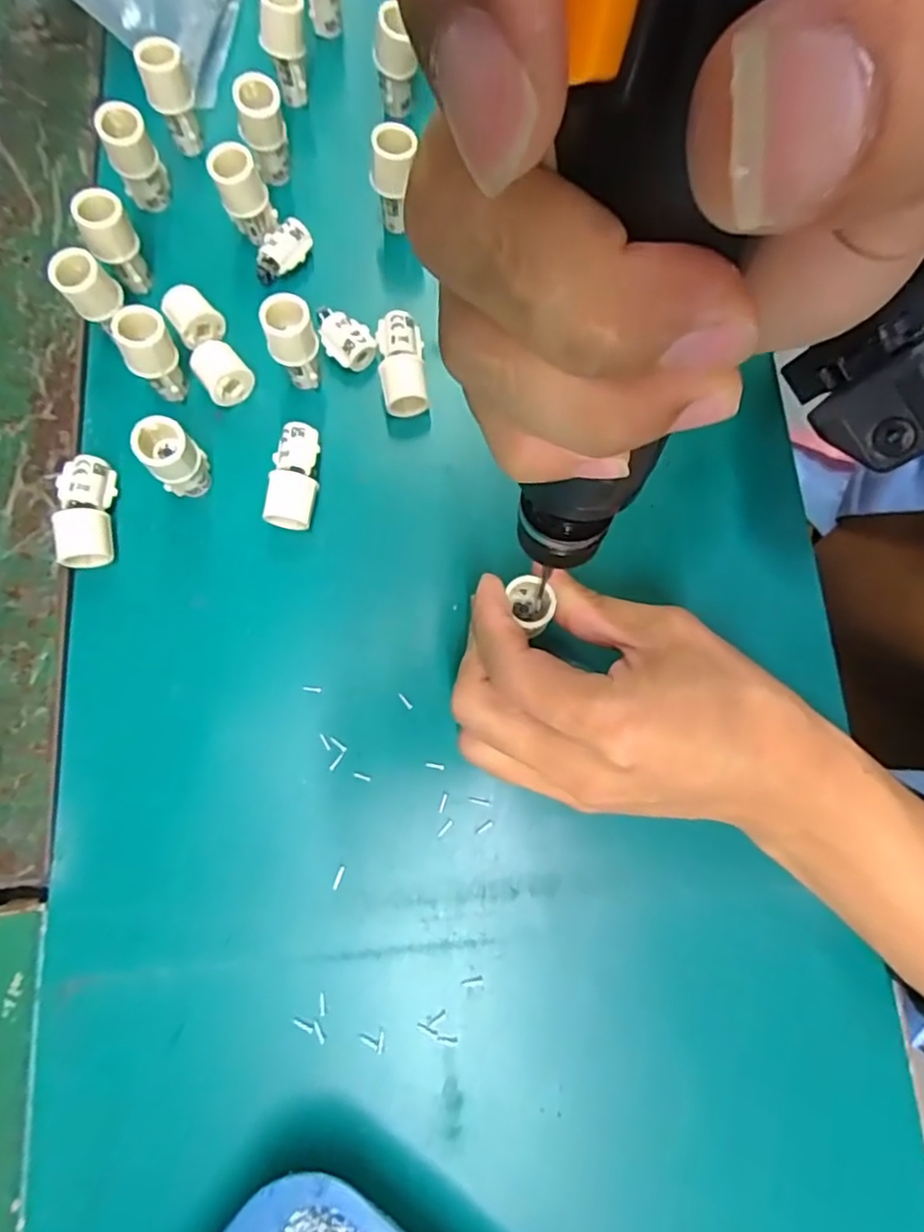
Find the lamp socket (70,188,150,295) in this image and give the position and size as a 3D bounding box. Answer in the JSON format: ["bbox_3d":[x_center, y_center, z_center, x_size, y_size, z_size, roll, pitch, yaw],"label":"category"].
[{"bbox_3d":[-0.146,-0.158,0.274,0.019,0.038,0.018,-32,80,-7],"label":"lamp socket"}]

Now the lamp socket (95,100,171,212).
[{"bbox_3d":[-0.143,-0.201,0.283,0.020,0.040,0.015,-22,79,-5],"label":"lamp socket"}]

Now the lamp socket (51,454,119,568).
[{"bbox_3d":[-0.151,-0.042,0.260,0.019,0.015,0.045,-7,78,-2],"label":"lamp socket"}]

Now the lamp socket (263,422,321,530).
[{"bbox_3d":[-0.068,-0.057,0.267,0.018,0.019,0.045,3,78,0],"label":"lamp socket"}]

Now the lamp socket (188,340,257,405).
[{"bbox_3d":[-0.103,-0.104,0.277,0.019,0.017,0.022,-40,81,-8],"label":"lamp socket"}]

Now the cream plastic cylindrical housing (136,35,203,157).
[{"bbox_3d":[-0.129,-0.232,0.291,0.020,0.042,0.015,-22,79,-5],"label":"cream plastic cylindrical housing"}]

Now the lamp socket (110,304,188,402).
[{"bbox_3d":[-0.125,-0.105,0.265,0.020,0.041,0.018,-37,80,-8],"label":"lamp socket"}]

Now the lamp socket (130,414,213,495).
[{"bbox_3d":[-0.112,-0.060,0.255,0.020,0.042,0.018,-43,81,-9],"label":"lamp socket"}]

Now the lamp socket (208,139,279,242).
[{"bbox_3d":[-0.094,-0.182,0.280,0.020,0.038,0.017,-27,79,-6],"label":"lamp socket"}]

